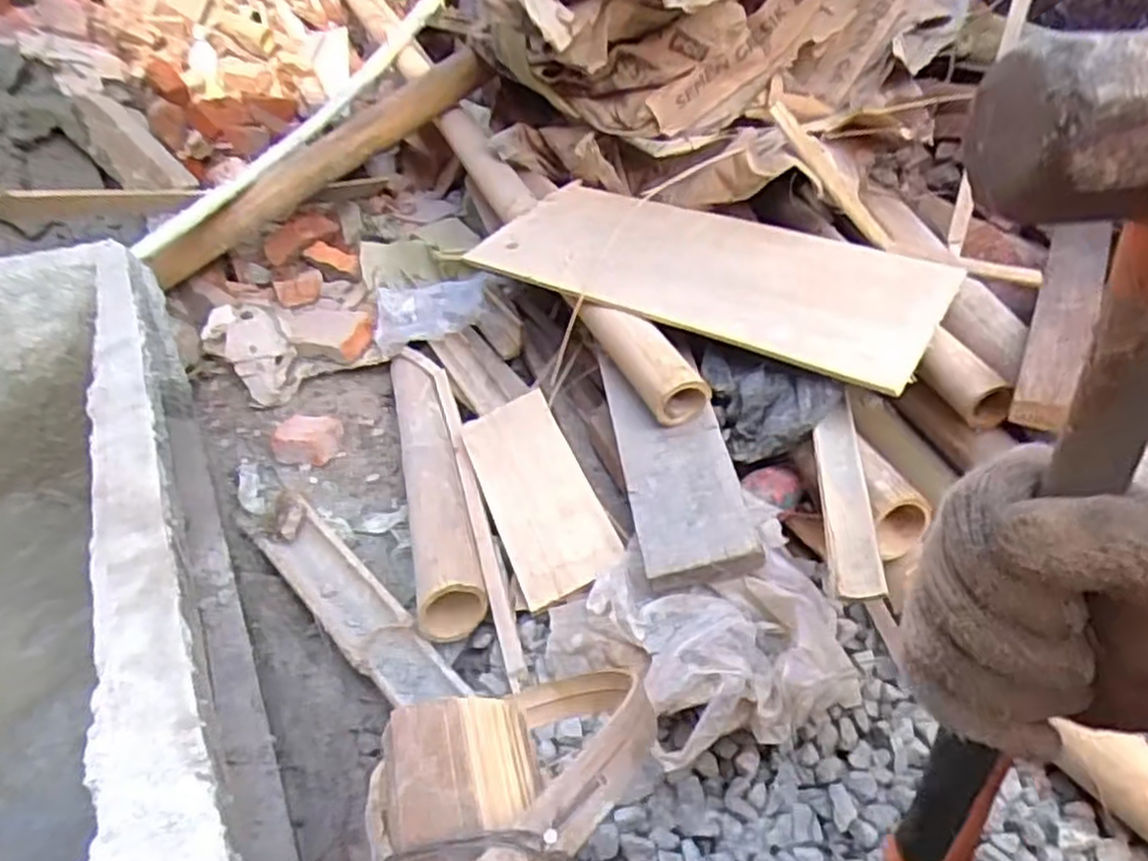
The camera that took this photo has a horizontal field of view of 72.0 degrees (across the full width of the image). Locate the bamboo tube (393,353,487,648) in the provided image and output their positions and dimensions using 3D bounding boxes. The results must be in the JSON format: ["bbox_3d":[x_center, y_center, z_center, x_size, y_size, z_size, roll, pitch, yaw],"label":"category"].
[{"bbox_3d":[-0.188,0.030,1.024,0.072,0.062,0.566,-8,35,-11],"label":"bamboo tube"}]

